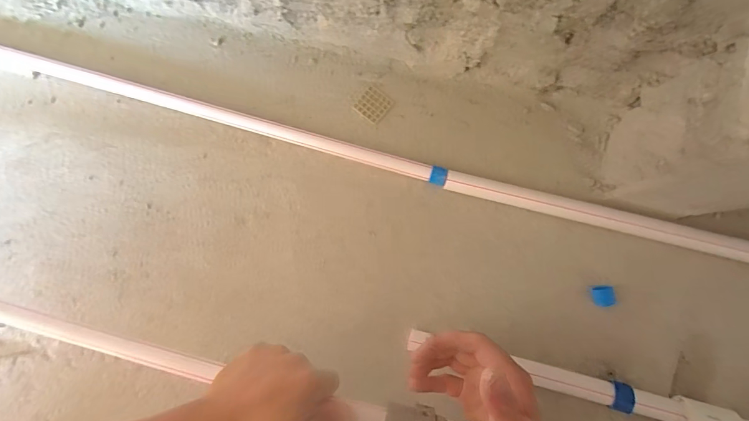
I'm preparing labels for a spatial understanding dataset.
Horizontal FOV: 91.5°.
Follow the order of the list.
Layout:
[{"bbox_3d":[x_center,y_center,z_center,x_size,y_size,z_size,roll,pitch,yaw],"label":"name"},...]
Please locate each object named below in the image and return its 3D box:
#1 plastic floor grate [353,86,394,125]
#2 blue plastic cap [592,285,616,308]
[{"bbox_3d":[-0.002,-0.142,0.487,0.040,0.004,0.041,39,87,7],"label":"plastic floor grate"},{"bbox_3d":[0.275,0.103,0.441,0.020,0.020,0.024,-1,83,3],"label":"blue plastic cap"}]

